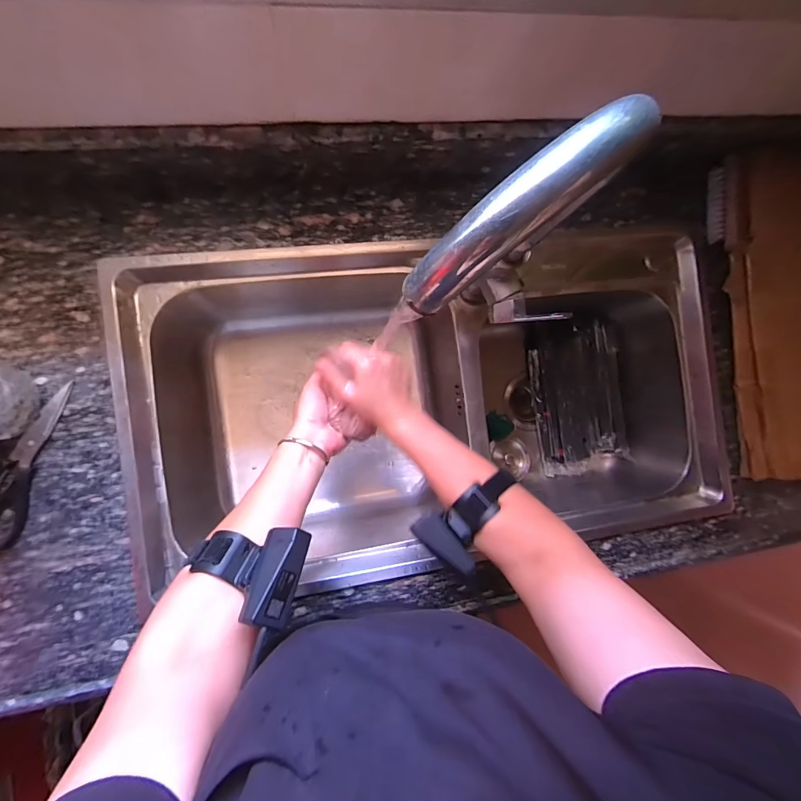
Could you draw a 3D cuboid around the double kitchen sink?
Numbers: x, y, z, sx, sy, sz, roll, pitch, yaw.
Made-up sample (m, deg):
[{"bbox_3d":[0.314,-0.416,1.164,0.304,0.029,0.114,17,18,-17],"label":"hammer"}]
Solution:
[{"bbox_3d":[0.045,0.002,0.586,0.802,0.243,0.423,-7,90,-8],"label":"double kitchen sink"}]

